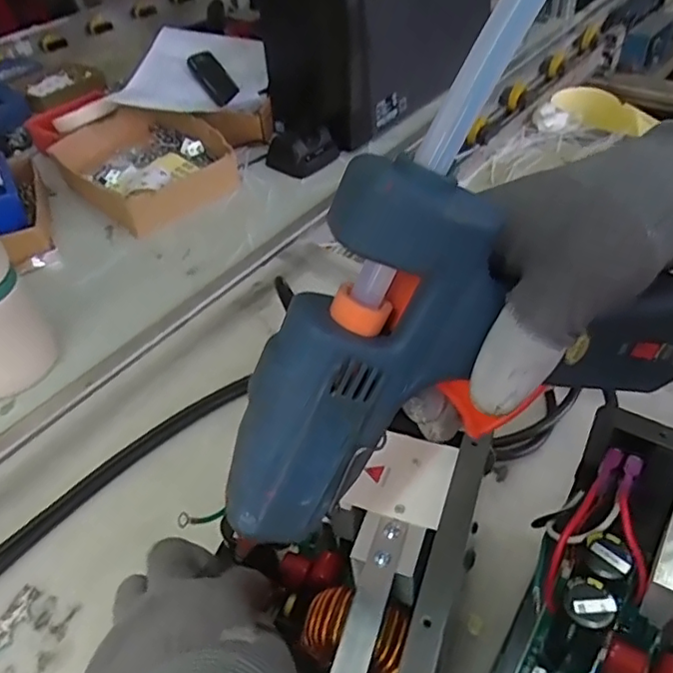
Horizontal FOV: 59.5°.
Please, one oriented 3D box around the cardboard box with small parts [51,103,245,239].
[{"bbox_3d":[-0.266,-0.239,0.828,0.263,0.070,0.186,30,54,31],"label":"cardboard box with small parts"}]

